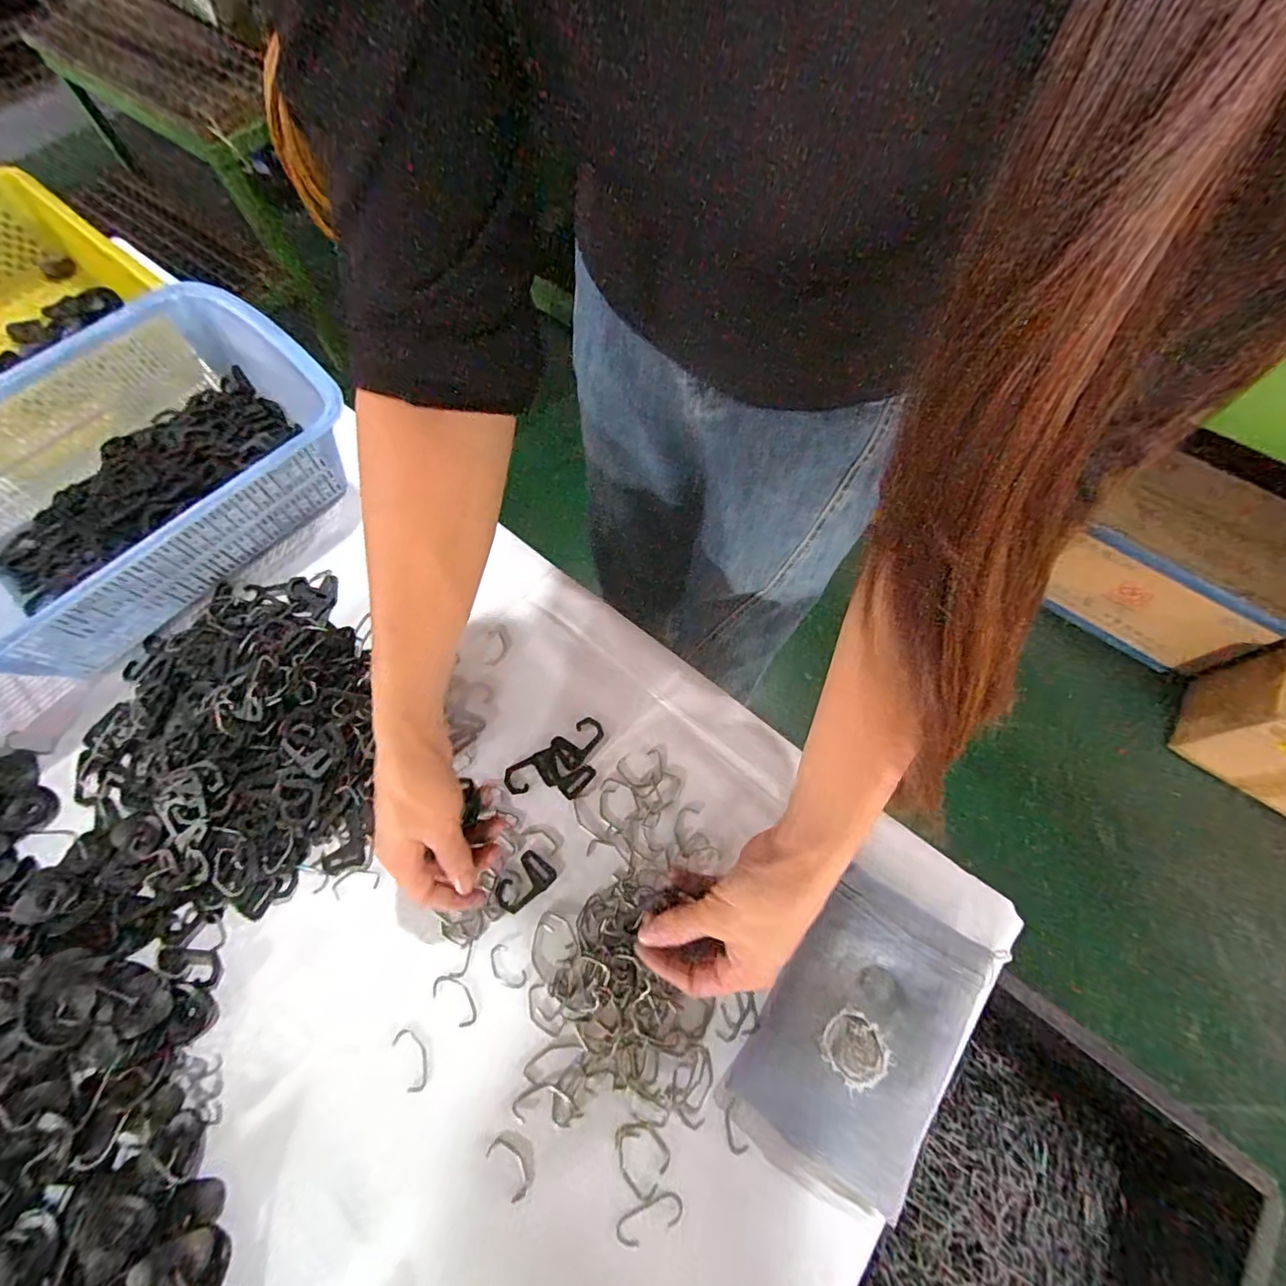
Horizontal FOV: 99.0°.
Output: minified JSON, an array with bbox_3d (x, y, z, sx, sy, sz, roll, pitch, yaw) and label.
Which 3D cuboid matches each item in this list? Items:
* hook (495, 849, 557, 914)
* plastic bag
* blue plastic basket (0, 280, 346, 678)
[{"bbox_3d":[-0.088,0.179,0.406,0.029,0.004,0.043,38,72,15],"label":"hook"},{"bbox_3d":[0.142,0.252,0.355,0.111,0.034,0.178,35,72,14],"label":"plastic bag"},{"bbox_3d":[-0.456,-0.135,0.481,0.251,0.109,0.360,36,72,15],"label":"blue plastic basket"}]

